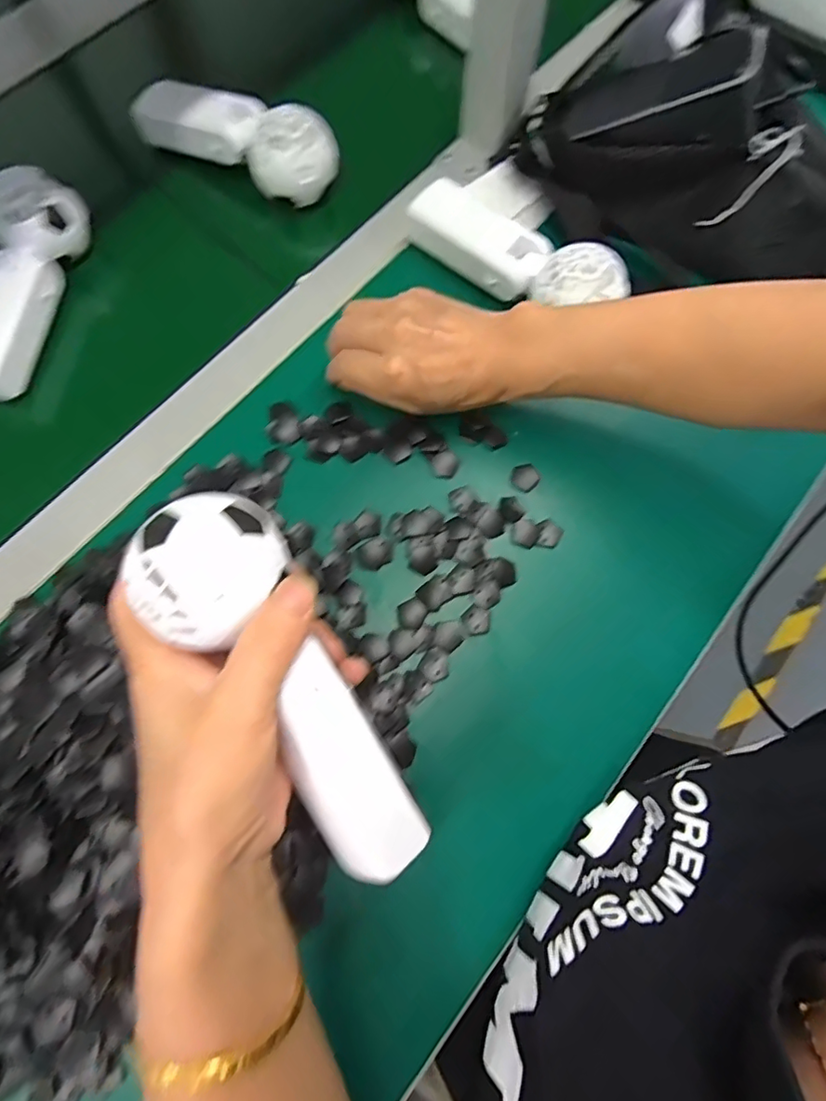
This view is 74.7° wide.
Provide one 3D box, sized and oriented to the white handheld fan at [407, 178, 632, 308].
[{"bbox_3d":[0.071,-0.210,0.388,0.168,0.046,0.055,35,78,21],"label":"white handheld fan"}]

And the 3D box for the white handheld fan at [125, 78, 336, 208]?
[{"bbox_3d":[-0.139,-0.327,0.422,0.157,0.038,0.058,26,75,9],"label":"white handheld fan"}]

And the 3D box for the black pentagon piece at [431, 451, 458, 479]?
[{"bbox_3d":[0.022,-0.060,0.370,0.017,0.004,0.020,4,73,3],"label":"black pentagon piece"}]

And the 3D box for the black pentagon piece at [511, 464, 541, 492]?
[{"bbox_3d":[0.076,-0.051,0.369,0.019,0.004,0.018,43,78,13],"label":"black pentagon piece"}]

